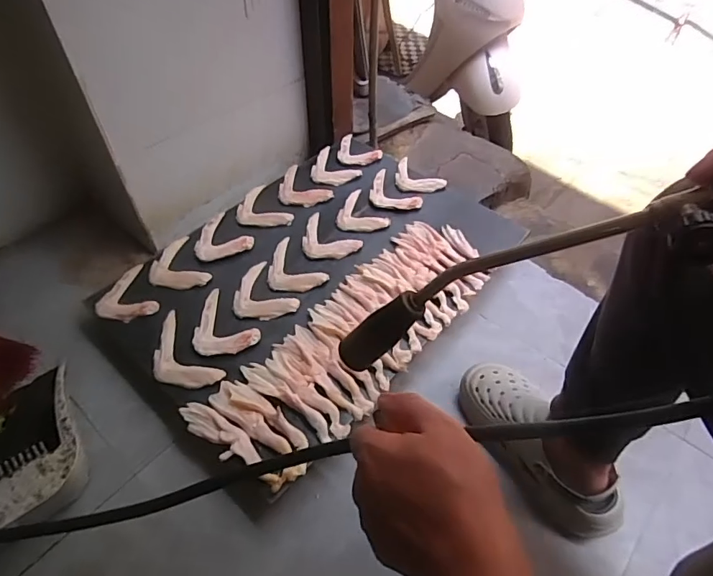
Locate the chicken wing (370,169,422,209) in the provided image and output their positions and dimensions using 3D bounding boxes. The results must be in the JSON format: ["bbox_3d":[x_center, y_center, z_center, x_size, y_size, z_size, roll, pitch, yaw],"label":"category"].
[{"bbox_3d":[0.086,-0.213,1.006,0.109,0.015,0.116,6,50,3],"label":"chicken wing"}]

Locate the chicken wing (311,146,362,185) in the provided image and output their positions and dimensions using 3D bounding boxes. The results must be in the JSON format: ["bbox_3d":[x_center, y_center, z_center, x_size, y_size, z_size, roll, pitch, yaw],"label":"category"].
[{"bbox_3d":[-0.062,-0.269,1.060,0.091,0.018,0.121,-37,60,-28],"label":"chicken wing"}]

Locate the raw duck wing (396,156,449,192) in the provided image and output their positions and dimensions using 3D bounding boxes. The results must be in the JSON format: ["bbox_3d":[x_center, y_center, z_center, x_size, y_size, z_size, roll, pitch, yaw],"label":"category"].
[{"bbox_3d":[0.129,-0.240,1.037,0.118,0.020,0.076,35,57,24],"label":"raw duck wing"}]

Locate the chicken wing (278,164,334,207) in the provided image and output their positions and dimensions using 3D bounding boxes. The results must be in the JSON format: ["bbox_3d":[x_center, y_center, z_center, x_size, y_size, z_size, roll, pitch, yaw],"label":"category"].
[{"bbox_3d":[-0.131,-0.218,1.012,0.097,0.019,0.148,-31,58,-25],"label":"chicken wing"}]

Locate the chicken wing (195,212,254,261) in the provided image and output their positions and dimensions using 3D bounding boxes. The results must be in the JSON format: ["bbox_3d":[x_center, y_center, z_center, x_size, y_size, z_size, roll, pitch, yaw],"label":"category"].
[{"bbox_3d":[-0.269,-0.093,0.906,0.115,0.021,0.101,37,58,26],"label":"chicken wing"}]

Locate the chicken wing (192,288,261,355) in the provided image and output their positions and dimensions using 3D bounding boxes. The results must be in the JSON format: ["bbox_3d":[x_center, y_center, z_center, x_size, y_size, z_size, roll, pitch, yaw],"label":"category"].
[{"bbox_3d":[-0.228,0.067,0.769,0.132,0.013,0.090,37,58,25],"label":"chicken wing"}]

